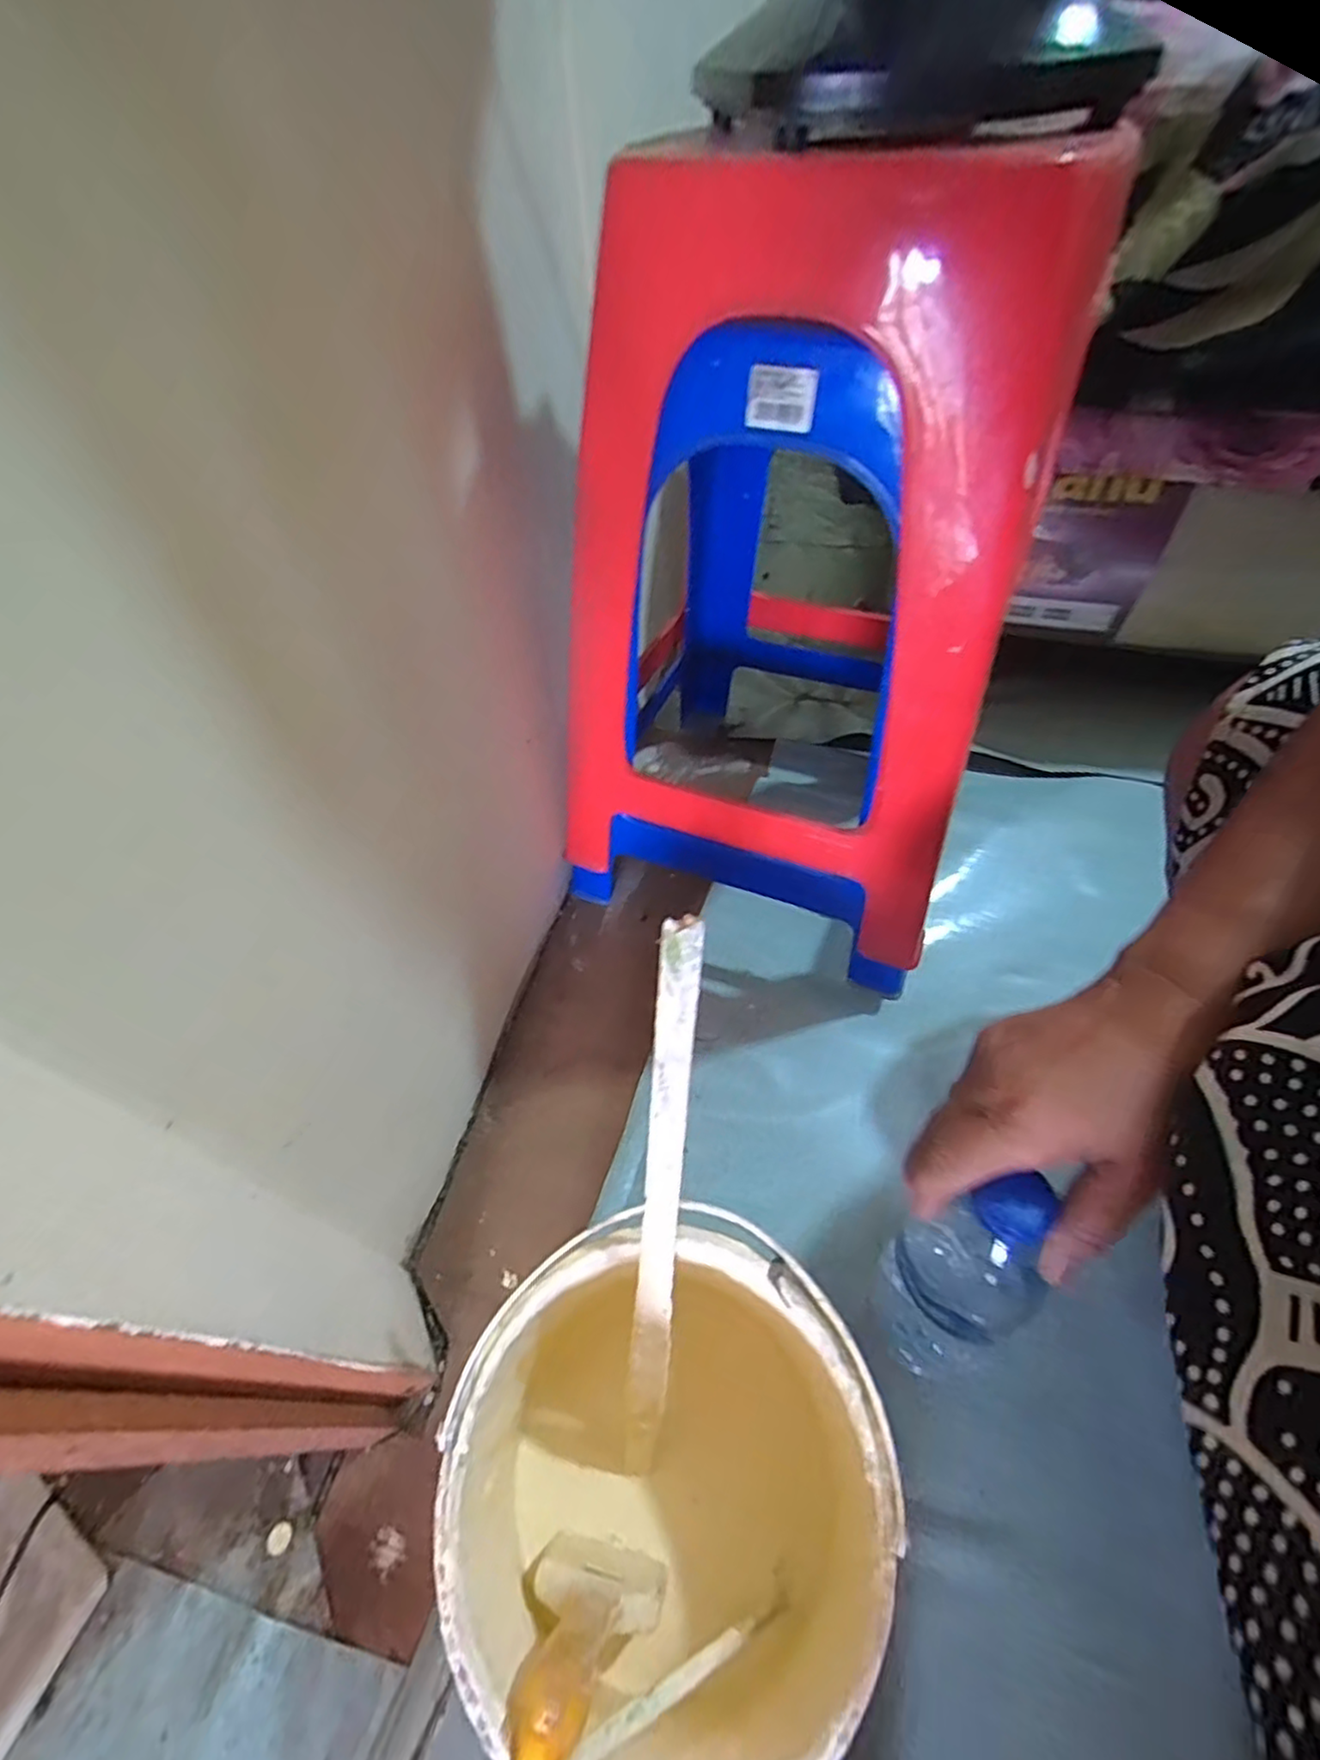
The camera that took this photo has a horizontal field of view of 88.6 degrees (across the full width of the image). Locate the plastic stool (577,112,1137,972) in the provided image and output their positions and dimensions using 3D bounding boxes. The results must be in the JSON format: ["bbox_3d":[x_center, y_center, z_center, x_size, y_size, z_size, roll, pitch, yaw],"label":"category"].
[{"bbox_3d":[0.111,-0.221,0.553,0.308,0.510,0.359,14,50,13],"label":"plastic stool"}]

